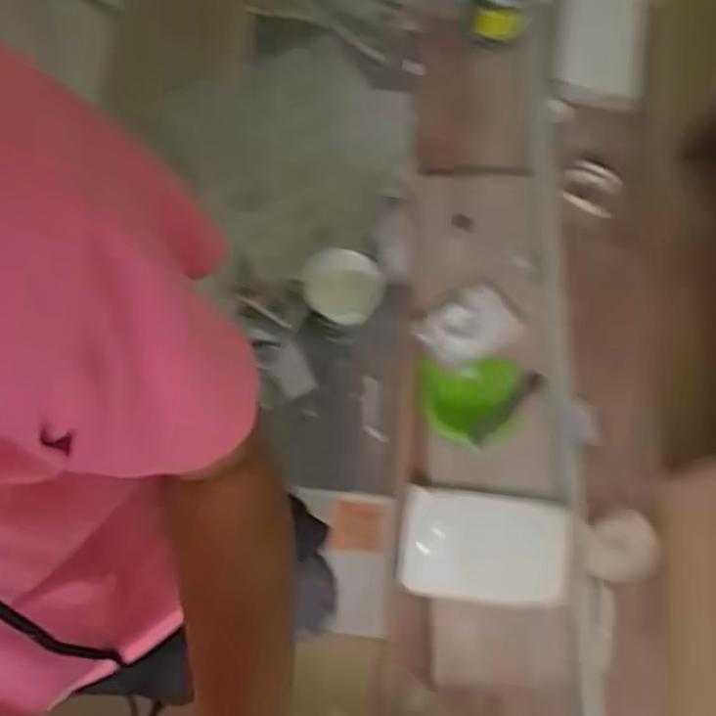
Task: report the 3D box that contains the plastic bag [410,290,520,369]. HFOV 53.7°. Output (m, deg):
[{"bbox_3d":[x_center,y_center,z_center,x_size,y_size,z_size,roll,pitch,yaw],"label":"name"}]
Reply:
[{"bbox_3d":[0.275,-0.072,1.788,0.230,0.052,0.160,-25,75,-8],"label":"plastic bag"}]

